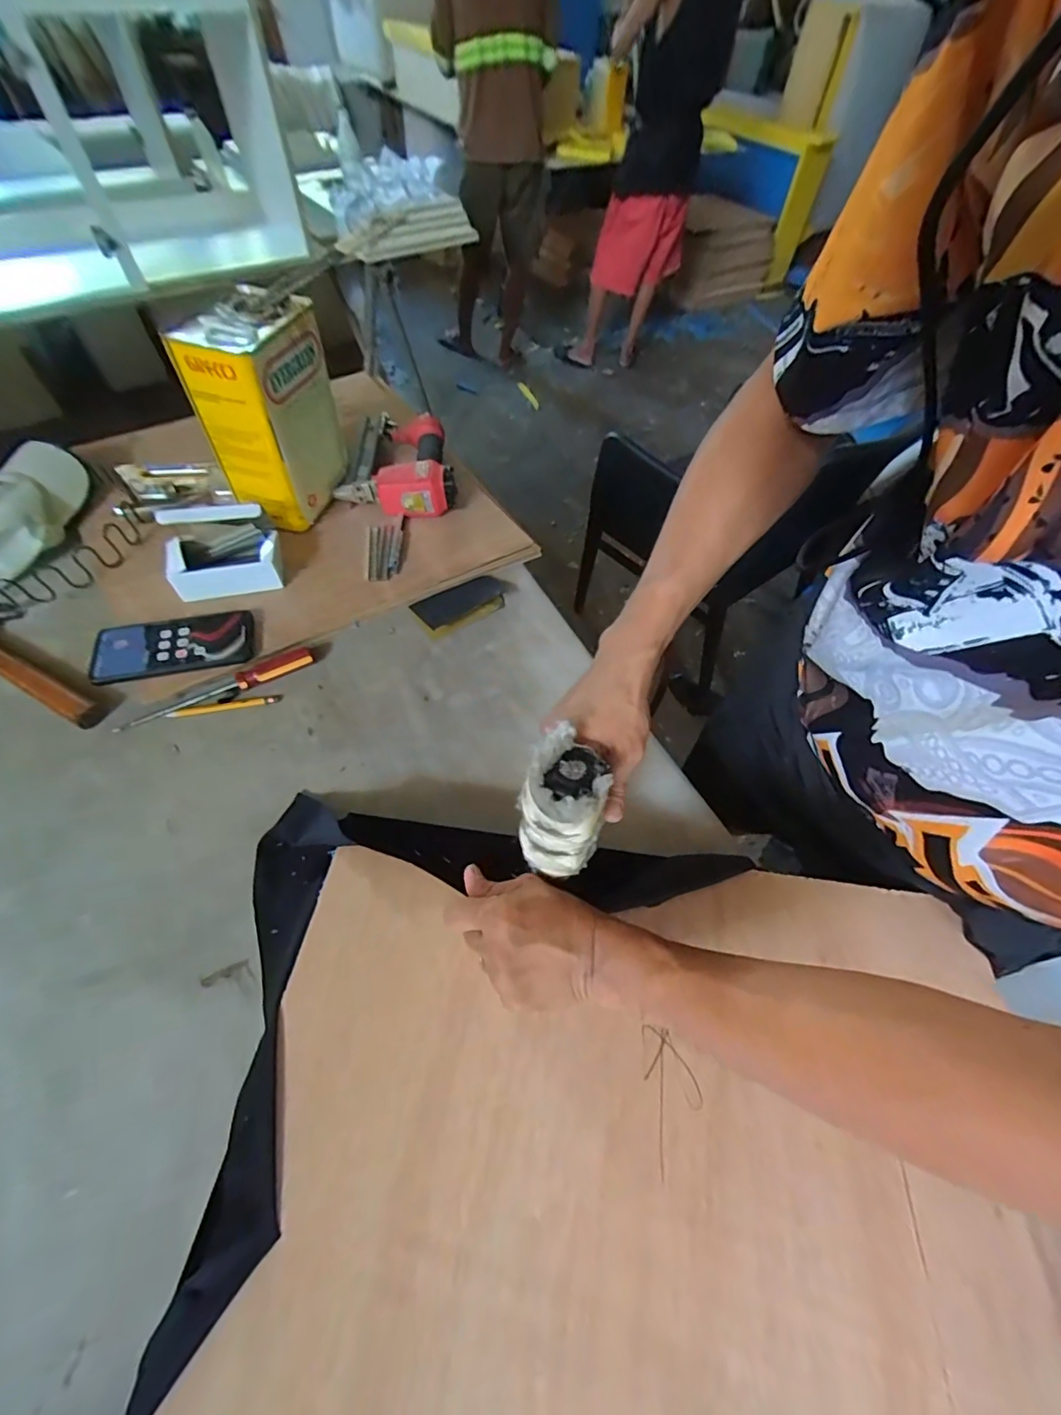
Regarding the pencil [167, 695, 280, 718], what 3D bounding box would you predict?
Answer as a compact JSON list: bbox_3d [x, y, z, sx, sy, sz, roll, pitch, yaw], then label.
[{"bbox_3d":[-0.350,0.000,0.593,0.115,0.006,0.010,-9,58,-9],"label":"pencil"}]

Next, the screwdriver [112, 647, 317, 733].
[{"bbox_3d":[-0.357,-0.018,0.597,0.215,0.021,0.029,-27,62,-20],"label":"screwdriver"}]

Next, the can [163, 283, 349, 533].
[{"bbox_3d":[-0.335,-0.377,0.685,0.109,0.229,0.160,16,57,7],"label":"can"}]

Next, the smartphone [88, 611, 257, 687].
[{"bbox_3d":[-0.411,-0.074,0.603,0.165,0.012,0.077,-10,64,-14],"label":"smartphone"}]

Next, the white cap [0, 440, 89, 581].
[{"bbox_3d":[-0.700,-0.255,0.702,0.112,0.089,0.231,11,57,4],"label":"white cap"}]

